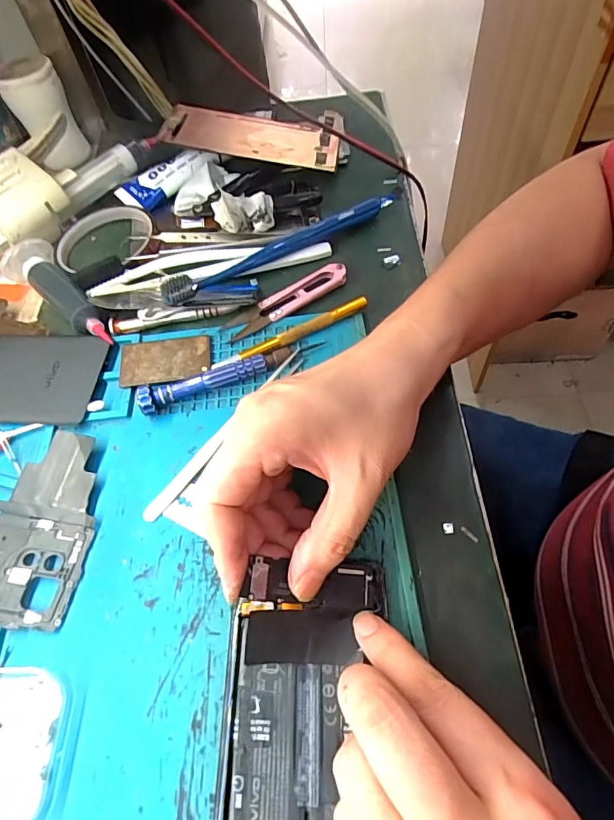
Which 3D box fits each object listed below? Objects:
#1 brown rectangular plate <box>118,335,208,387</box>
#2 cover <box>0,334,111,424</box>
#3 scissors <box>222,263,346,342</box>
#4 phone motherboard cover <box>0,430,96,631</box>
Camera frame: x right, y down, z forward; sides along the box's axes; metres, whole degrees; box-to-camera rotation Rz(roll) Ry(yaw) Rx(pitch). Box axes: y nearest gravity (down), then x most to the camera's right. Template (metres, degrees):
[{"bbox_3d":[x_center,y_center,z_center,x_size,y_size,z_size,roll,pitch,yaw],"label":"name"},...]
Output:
[{"bbox_3d":[-0.097,-0.035,0.309,0.060,0.005,0.037,-7,58,0],"label":"brown rectangular plate"},{"bbox_3d":[-0.218,-0.025,0.307,0.154,0.010,0.073,-1,58,4],"label":"cover"},{"bbox_3d":[-0.014,-0.081,0.326,0.096,0.008,0.021,-30,61,-13],"label":"scissors"},{"bbox_3d":[-0.152,0.062,0.252,0.064,0.005,0.103,5,62,1],"label":"phone motherboard cover"}]

